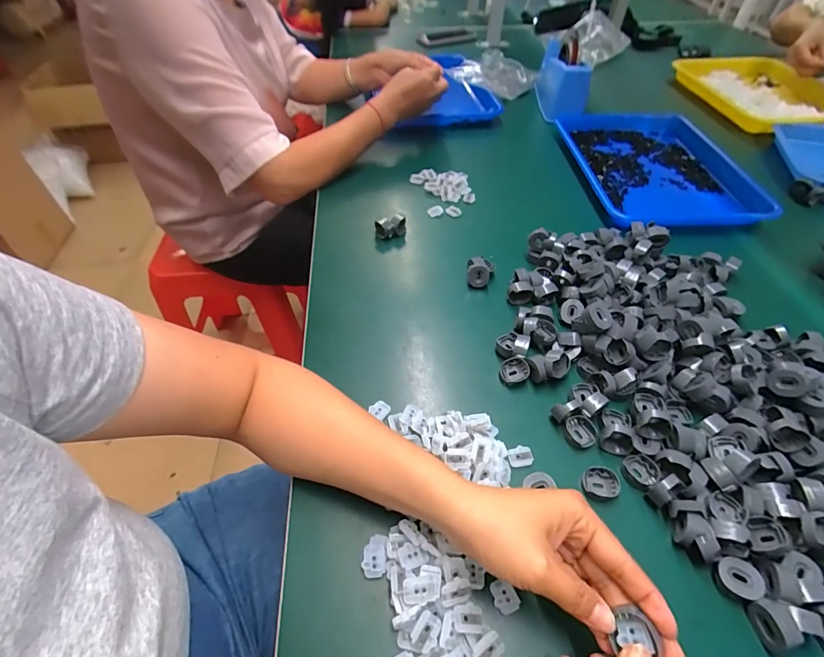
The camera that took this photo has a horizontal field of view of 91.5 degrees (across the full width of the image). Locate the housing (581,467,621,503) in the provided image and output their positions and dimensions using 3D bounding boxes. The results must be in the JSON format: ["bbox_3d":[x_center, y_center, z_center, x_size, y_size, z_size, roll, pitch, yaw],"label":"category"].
[{"bbox_3d":[0.160,0.132,0.341,0.027,0.013,0.026,1,50,3],"label":"housing"}]

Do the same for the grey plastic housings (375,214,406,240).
[{"bbox_3d":[-0.029,-0.140,0.558,0.043,0.027,0.016,-16,52,-11],"label":"grey plastic housings"}]

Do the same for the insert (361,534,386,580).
[{"bbox_3d":[-0.029,0.174,0.306,0.018,0.010,0.028,-3,50,0],"label":"insert"}]

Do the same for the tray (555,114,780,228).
[{"bbox_3d":[0.399,-0.268,0.659,0.258,0.034,0.314,-3,50,-1],"label":"tray"}]

